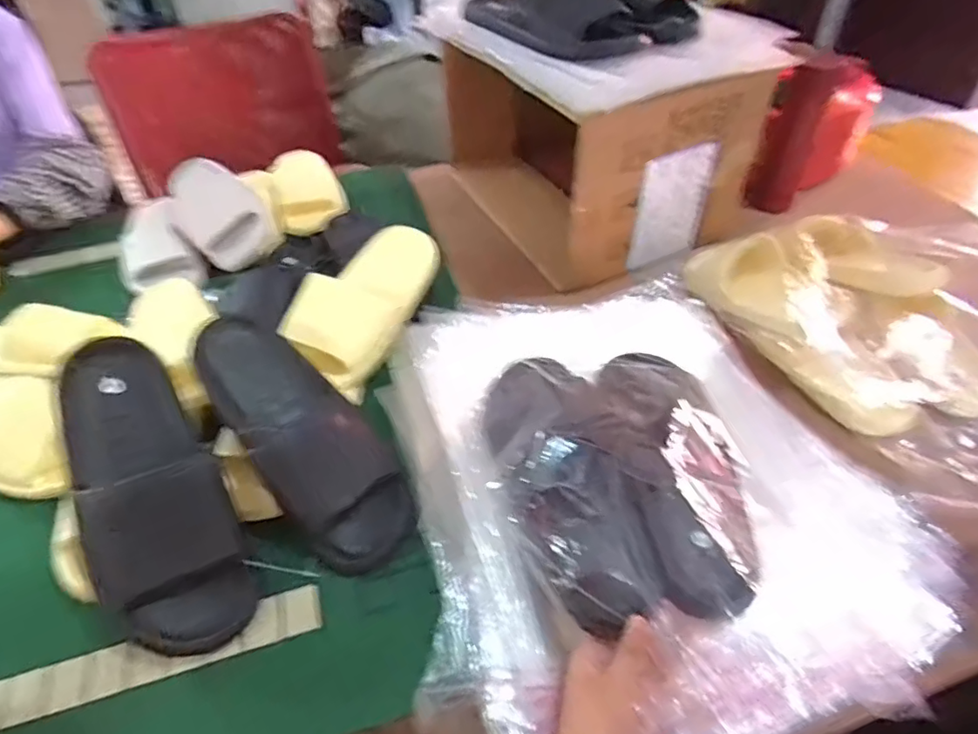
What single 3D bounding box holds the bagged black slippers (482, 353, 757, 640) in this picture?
[{"bbox_3d":[0.107,0.072,0.493,0.214,0.119,0.271,-3,46,-2],"label":"bagged black slippers"}]

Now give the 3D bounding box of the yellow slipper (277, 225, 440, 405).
[{"bbox_3d":[-0.131,-0.093,0.669,0.125,0.058,0.239,33,59,1],"label":"yellow slipper"}]

